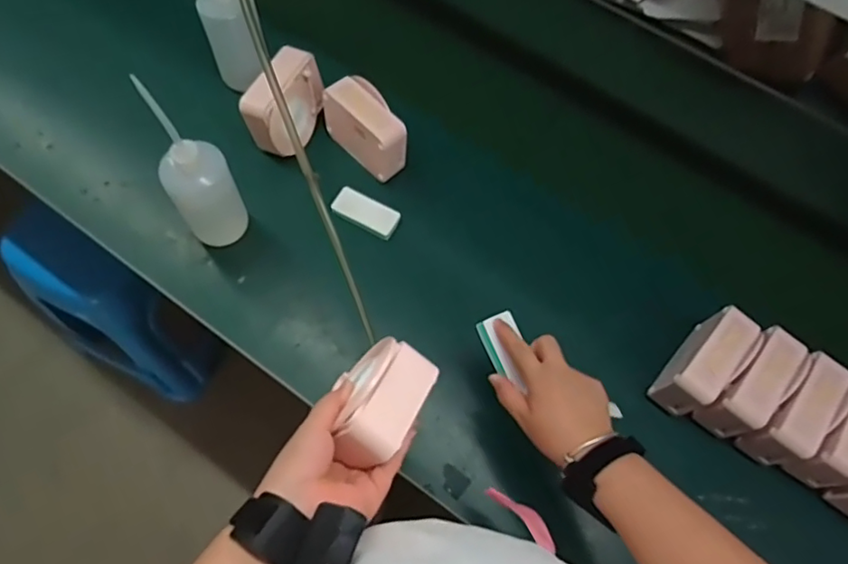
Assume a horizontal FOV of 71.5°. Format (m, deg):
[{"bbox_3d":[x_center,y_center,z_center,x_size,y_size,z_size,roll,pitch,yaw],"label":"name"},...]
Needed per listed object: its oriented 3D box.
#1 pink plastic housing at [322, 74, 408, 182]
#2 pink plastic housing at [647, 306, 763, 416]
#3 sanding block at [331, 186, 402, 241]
[{"bbox_3d":[-0.081,-0.217,0.834,0.059,0.101,0.131,-40,73,-19],"label":"pink plastic housing"},{"bbox_3d":[0.337,0.099,0.709,0.056,0.087,0.124,40,69,14],"label":"pink plastic housing"},{"bbox_3d":[-0.083,-0.098,0.829,0.094,0.015,0.048,25,66,8],"label":"sanding block"}]

